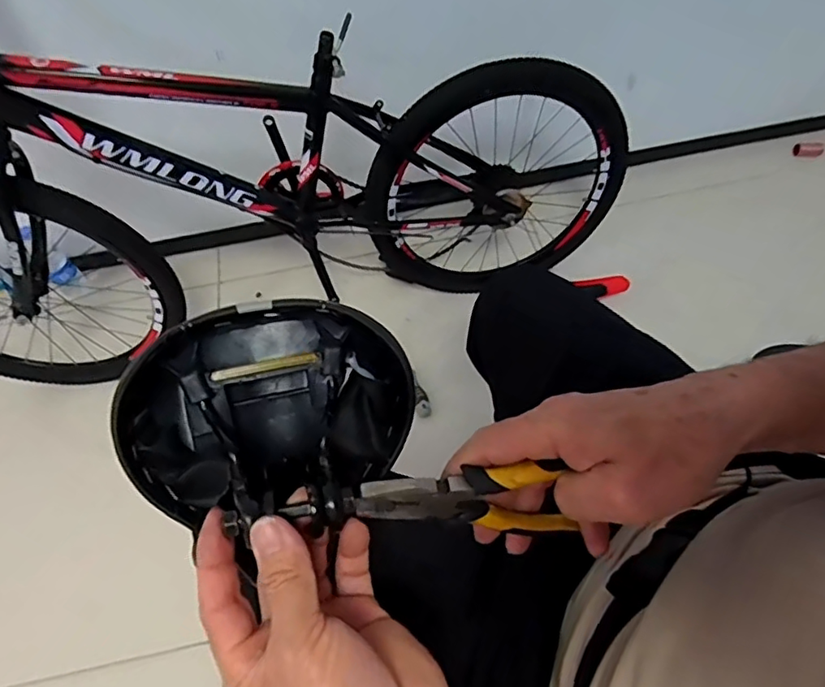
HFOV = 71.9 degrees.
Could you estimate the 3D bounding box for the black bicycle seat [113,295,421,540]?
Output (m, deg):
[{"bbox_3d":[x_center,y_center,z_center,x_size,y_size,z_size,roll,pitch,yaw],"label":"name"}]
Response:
[{"bbox_3d":[-0.079,0.042,0.326,0.130,0.067,0.140,29,63,21],"label":"black bicycle seat"}]

